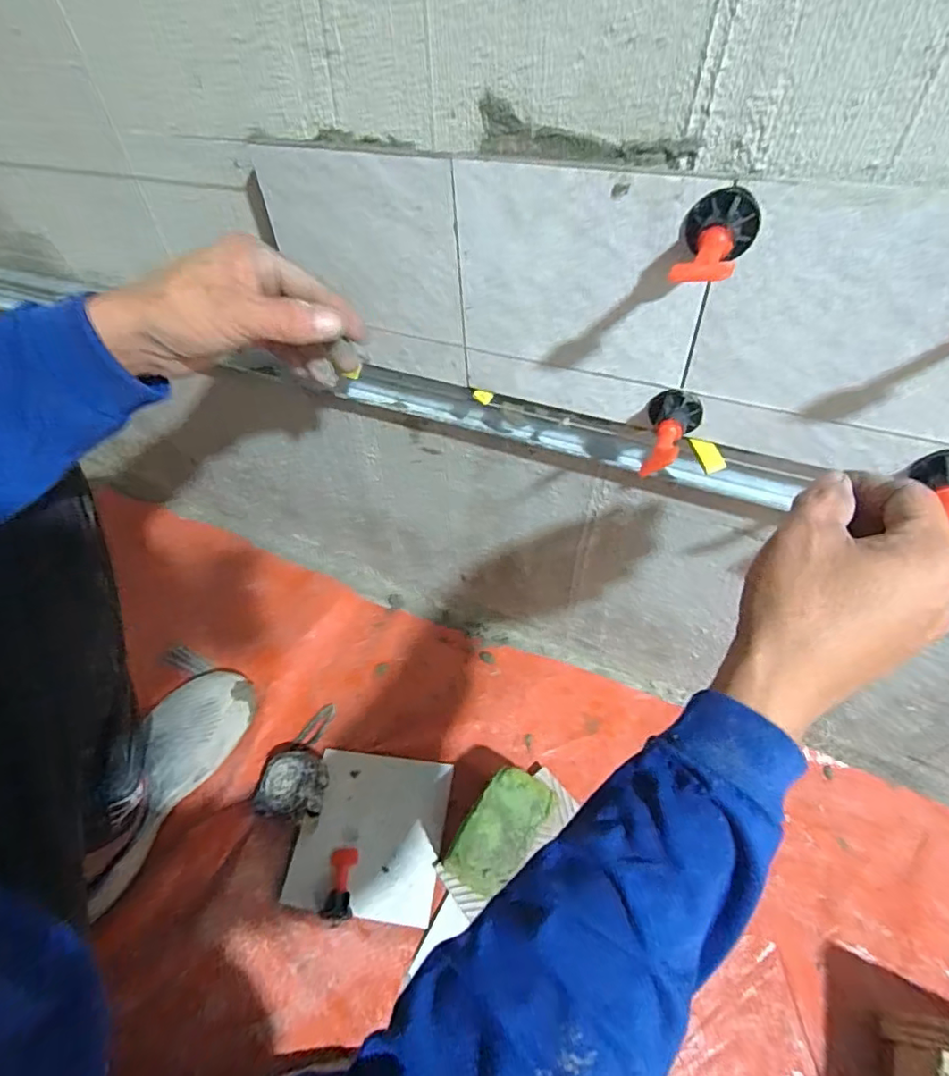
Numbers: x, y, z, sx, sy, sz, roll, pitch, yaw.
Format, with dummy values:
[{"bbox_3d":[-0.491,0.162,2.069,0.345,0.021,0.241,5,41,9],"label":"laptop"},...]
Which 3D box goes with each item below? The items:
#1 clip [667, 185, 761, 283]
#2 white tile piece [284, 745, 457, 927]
[{"bbox_3d":[0.110,-0.134,0.253,0.032,0.027,0.058,15,53,16],"label":"clip"},{"bbox_3d":[-0.105,0.300,0.569,0.148,0.008,0.148,3,51,8],"label":"white tile piece"}]

